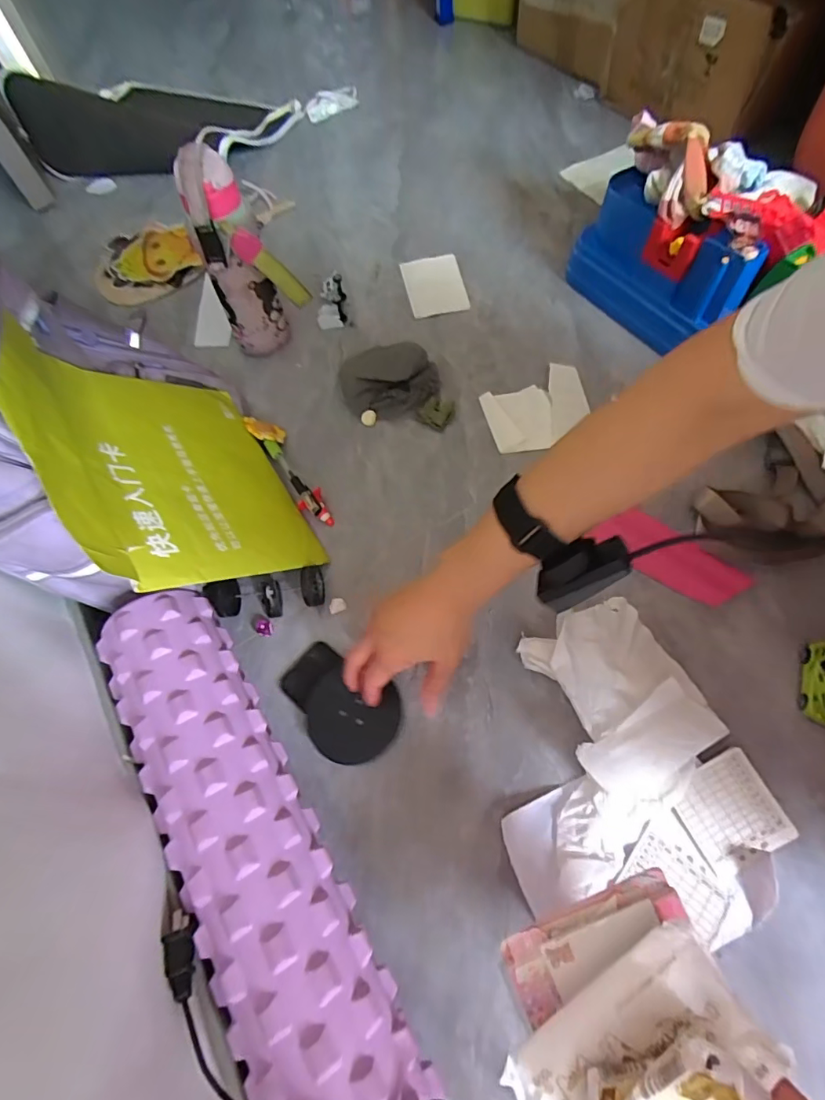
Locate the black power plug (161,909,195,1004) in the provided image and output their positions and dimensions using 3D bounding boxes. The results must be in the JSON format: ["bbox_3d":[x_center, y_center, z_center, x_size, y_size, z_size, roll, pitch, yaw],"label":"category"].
[{"bbox_3d":[-0.165,0.284,0.355,0.017,0.014,0.055,-23,44,-8],"label":"black power plug"}]

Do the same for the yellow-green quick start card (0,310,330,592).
[{"bbox_3d":[-0.236,-0.092,0.489,0.047,0.276,0.271,-42,72,26],"label":"yellow-green quick start card"}]

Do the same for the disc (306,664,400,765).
[{"bbox_3d":[-0.058,0.160,0.479,0.085,0.005,0.079,6,61,-11],"label":"disc"}]

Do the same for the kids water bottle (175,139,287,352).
[{"bbox_3d":[-0.209,-0.346,0.616,0.099,0.224,0.079,-24,66,-9],"label":"kids water bottle"}]

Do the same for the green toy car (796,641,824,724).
[{"bbox_3d":[0.389,0.124,0.474,0.036,0.019,0.079,15,66,9],"label":"green toy car"}]

